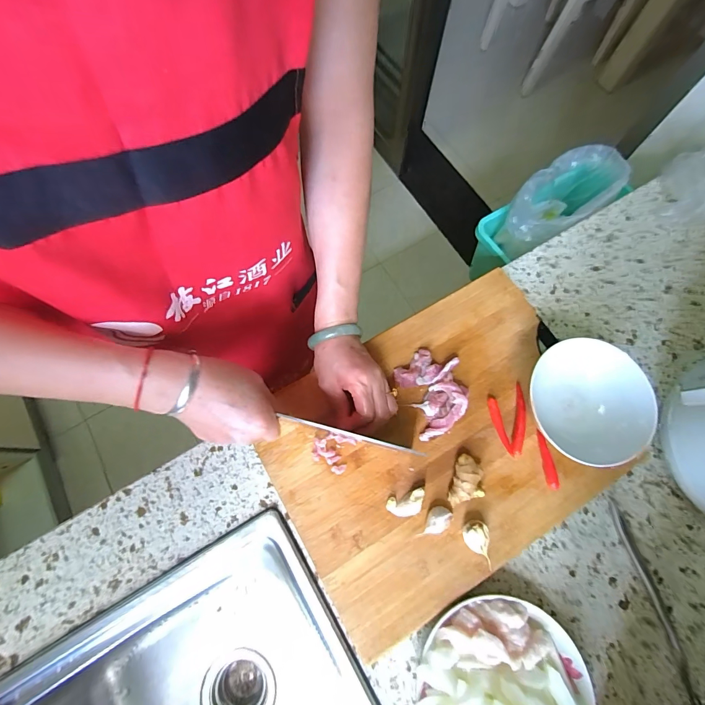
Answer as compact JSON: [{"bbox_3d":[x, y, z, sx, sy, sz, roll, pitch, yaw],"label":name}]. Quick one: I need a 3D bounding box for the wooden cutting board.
[{"bbox_3d":[0.101,0.099,0.412,0.383,0.023,0.287,-29,75,-10],"label":"wooden cutting board"}]

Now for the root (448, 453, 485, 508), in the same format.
[{"bbox_3d":[0.128,0.145,0.395,0.032,0.023,0.054,17,73,4],"label":"root"}]

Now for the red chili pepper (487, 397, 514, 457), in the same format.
[{"bbox_3d":[0.174,0.087,0.420,0.011,0.012,0.068,-8,73,-4],"label":"red chili pepper"}]

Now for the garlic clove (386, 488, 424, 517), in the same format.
[{"bbox_3d":[0.060,0.167,0.389,0.042,0.014,0.024,-17,74,-6],"label":"garlic clove"}]

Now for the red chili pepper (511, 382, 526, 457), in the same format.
[{"bbox_3d":[0.199,0.080,0.421,0.014,0.011,0.086,15,73,4],"label":"red chili pepper"}]

